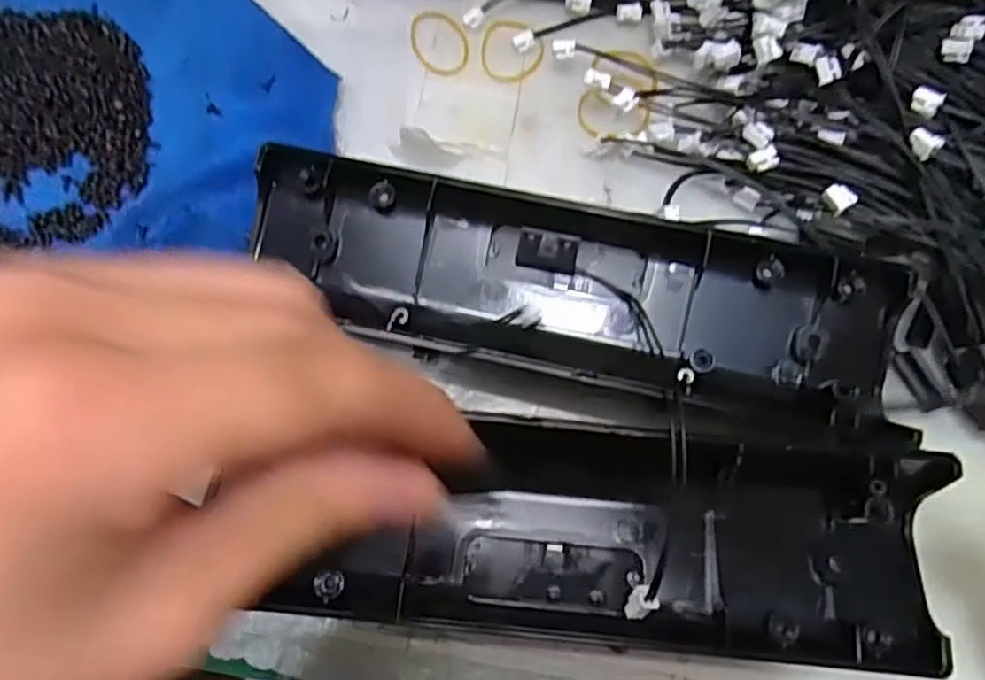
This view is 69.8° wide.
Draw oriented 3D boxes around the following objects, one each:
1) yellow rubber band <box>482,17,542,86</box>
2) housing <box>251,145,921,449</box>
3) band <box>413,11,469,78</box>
[{"bbox_3d":[0.009,-0.127,0.308,0.027,0.005,0.029,0,83,0],"label":"yellow rubber band"},{"bbox_3d":[0.027,-0.020,0.261,0.241,0.027,0.074,13,73,5],"label":"housing"},{"bbox_3d":[-0.023,-0.131,0.311,0.023,0.004,0.034,-22,73,-7],"label":"band"}]

